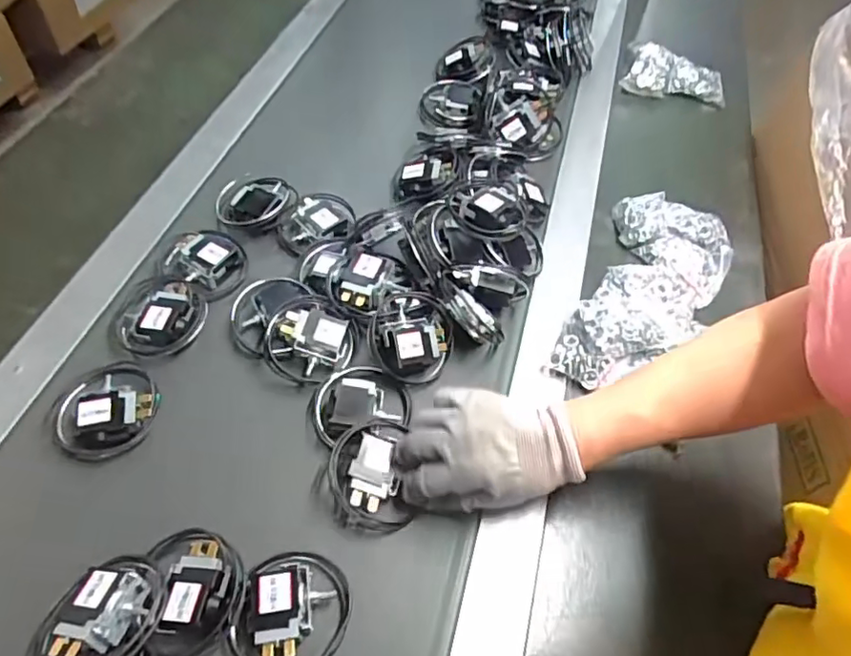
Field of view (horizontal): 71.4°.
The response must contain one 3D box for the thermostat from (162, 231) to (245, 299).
[{"bbox_3d":[-0.219,-0.067,0.590,0.070,0.029,0.080,-28,61,-22],"label":"thermostat"}]

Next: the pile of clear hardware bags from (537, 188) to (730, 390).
[{"bbox_3d":[0.217,-0.042,0.581,0.125,0.042,0.270,27,57,15],"label":"pile of clear hardware bags"}]

